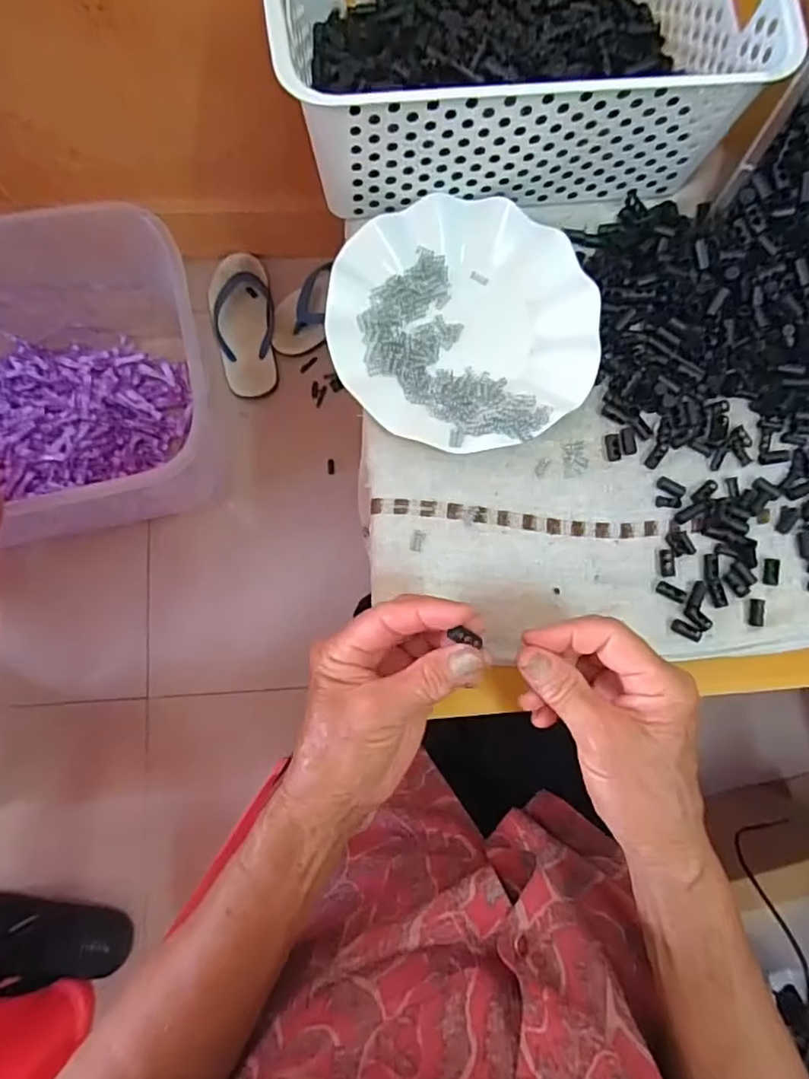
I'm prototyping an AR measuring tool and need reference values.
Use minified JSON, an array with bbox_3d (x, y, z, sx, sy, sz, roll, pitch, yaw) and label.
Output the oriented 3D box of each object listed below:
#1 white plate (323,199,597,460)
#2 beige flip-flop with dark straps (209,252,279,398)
[{"bbox_3d":[0.041,-0.149,0.417,0.178,0.021,0.179,0,80,-3],"label":"white plate"},{"bbox_3d":[-0.251,-0.342,0.948,0.095,0.038,0.241,-12,81,-5],"label":"beige flip-flop with dark straps"}]

